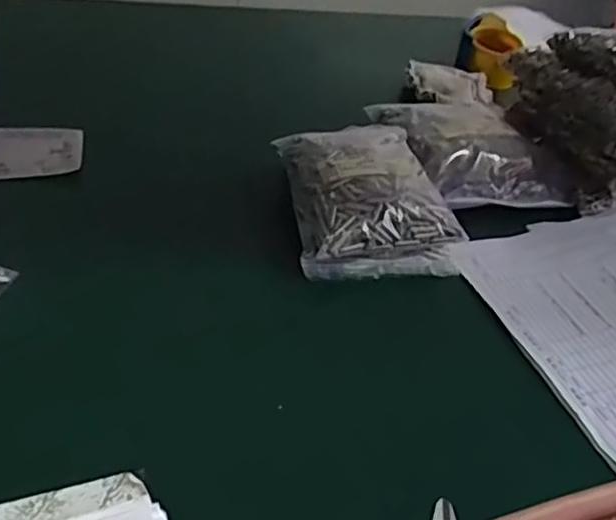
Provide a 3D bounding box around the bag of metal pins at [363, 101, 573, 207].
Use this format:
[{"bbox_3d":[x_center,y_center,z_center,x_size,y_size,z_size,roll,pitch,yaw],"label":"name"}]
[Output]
[{"bbox_3d":[0.174,-0.128,0.726,0.161,0.040,0.222,-4,39,-14],"label":"bag of metal pins"}]

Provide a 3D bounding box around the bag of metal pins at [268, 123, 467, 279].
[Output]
[{"bbox_3d":[0.053,-0.068,0.627,0.142,0.061,0.186,-2,39,-11],"label":"bag of metal pins"}]

